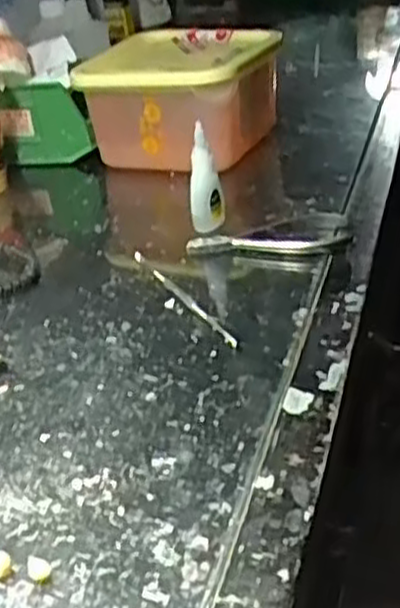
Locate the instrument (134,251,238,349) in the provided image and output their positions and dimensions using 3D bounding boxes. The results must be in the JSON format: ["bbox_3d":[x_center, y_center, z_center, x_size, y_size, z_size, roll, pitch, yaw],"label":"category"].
[{"bbox_3d":[-0.016,-0.009,0.559,0.009,0.008,0.170,-17,31,-20],"label":"instrument"}]

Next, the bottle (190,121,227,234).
[{"bbox_3d":[0.004,-0.101,0.642,0.028,0.090,0.028,-7,30,2],"label":"bottle"}]

